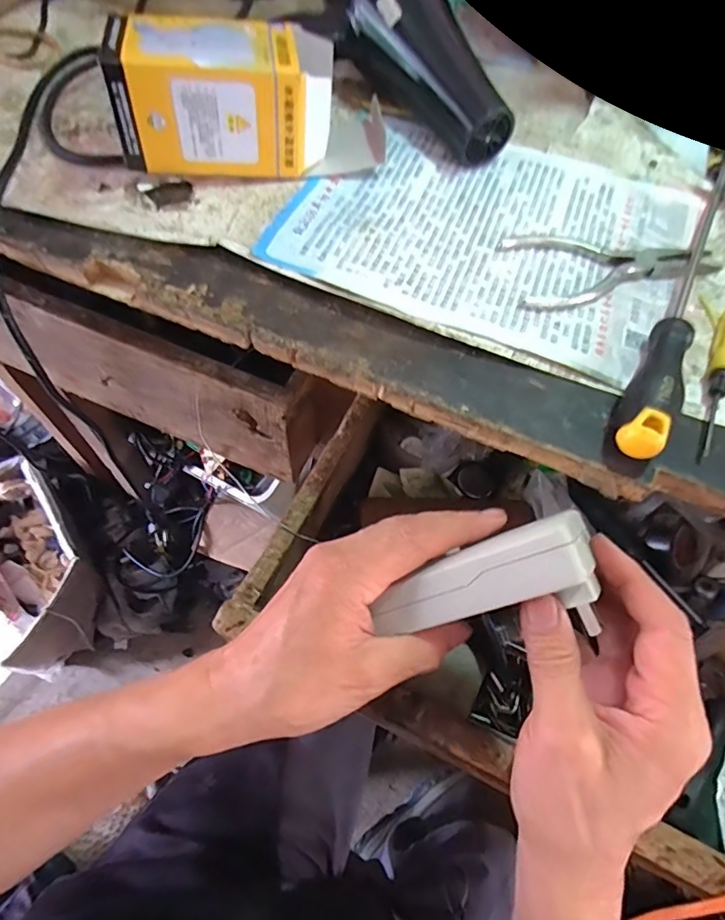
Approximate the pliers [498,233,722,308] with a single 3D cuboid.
[{"bbox_3d":[0.175,-0.137,0.352,0.149,0.012,0.068,-6,64,-9],"label":"pliers"}]

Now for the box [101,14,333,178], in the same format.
[{"bbox_3d":[-0.091,-0.247,0.347,0.142,0.072,0.071,-7,64,-7],"label":"box"}]

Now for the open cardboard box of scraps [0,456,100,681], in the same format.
[{"bbox_3d":[-0.612,0.195,0.914,0.202,0.182,0.355,-32,68,-14],"label":"open cardboard box of scraps"}]

